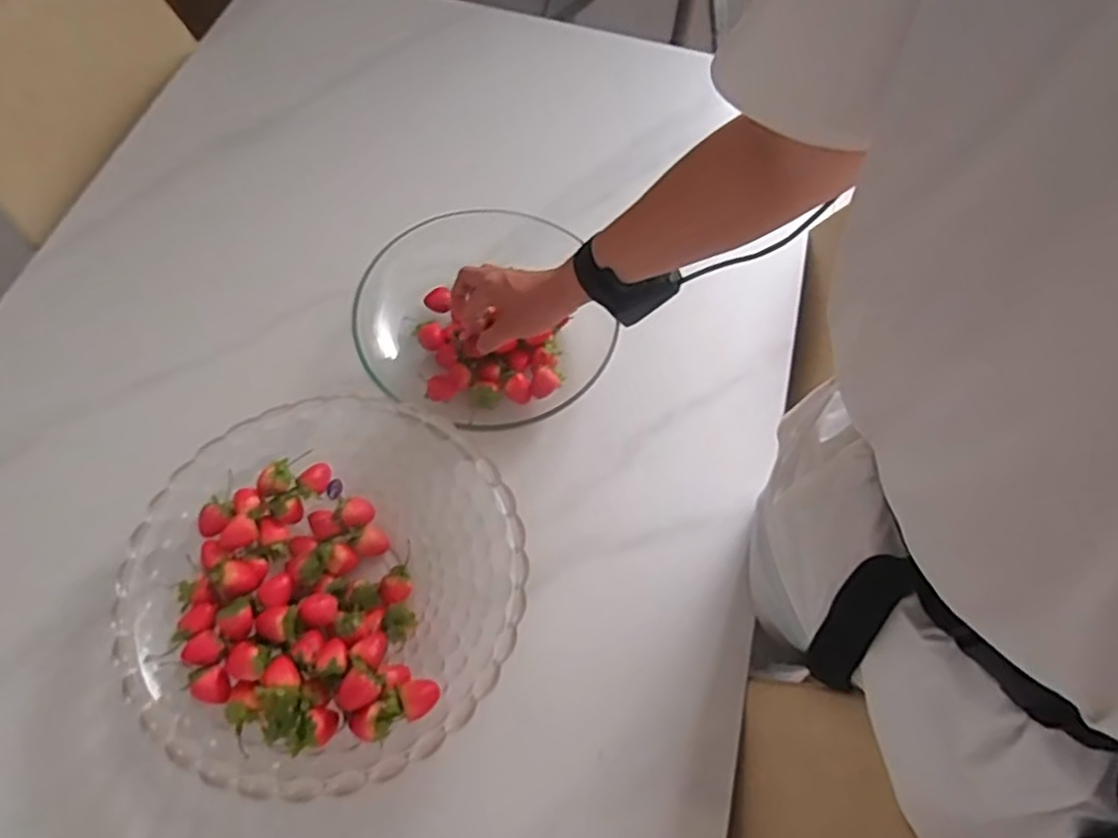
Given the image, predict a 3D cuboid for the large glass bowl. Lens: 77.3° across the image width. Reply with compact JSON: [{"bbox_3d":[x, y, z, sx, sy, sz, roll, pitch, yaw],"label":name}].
[{"bbox_3d":[-0.206,0.150,0.645,0.328,0.078,0.330,1,62,-2],"label":"large glass bowl"}]

